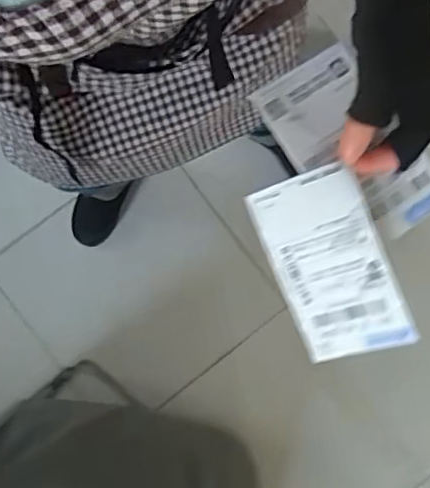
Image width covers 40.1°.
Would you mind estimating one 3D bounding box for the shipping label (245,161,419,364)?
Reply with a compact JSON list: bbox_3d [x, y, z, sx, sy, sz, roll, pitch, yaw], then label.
[{"bbox_3d":[0.079,0.016,0.409,0.079,0.006,0.131,-20,97,29],"label":"shipping label"}]

